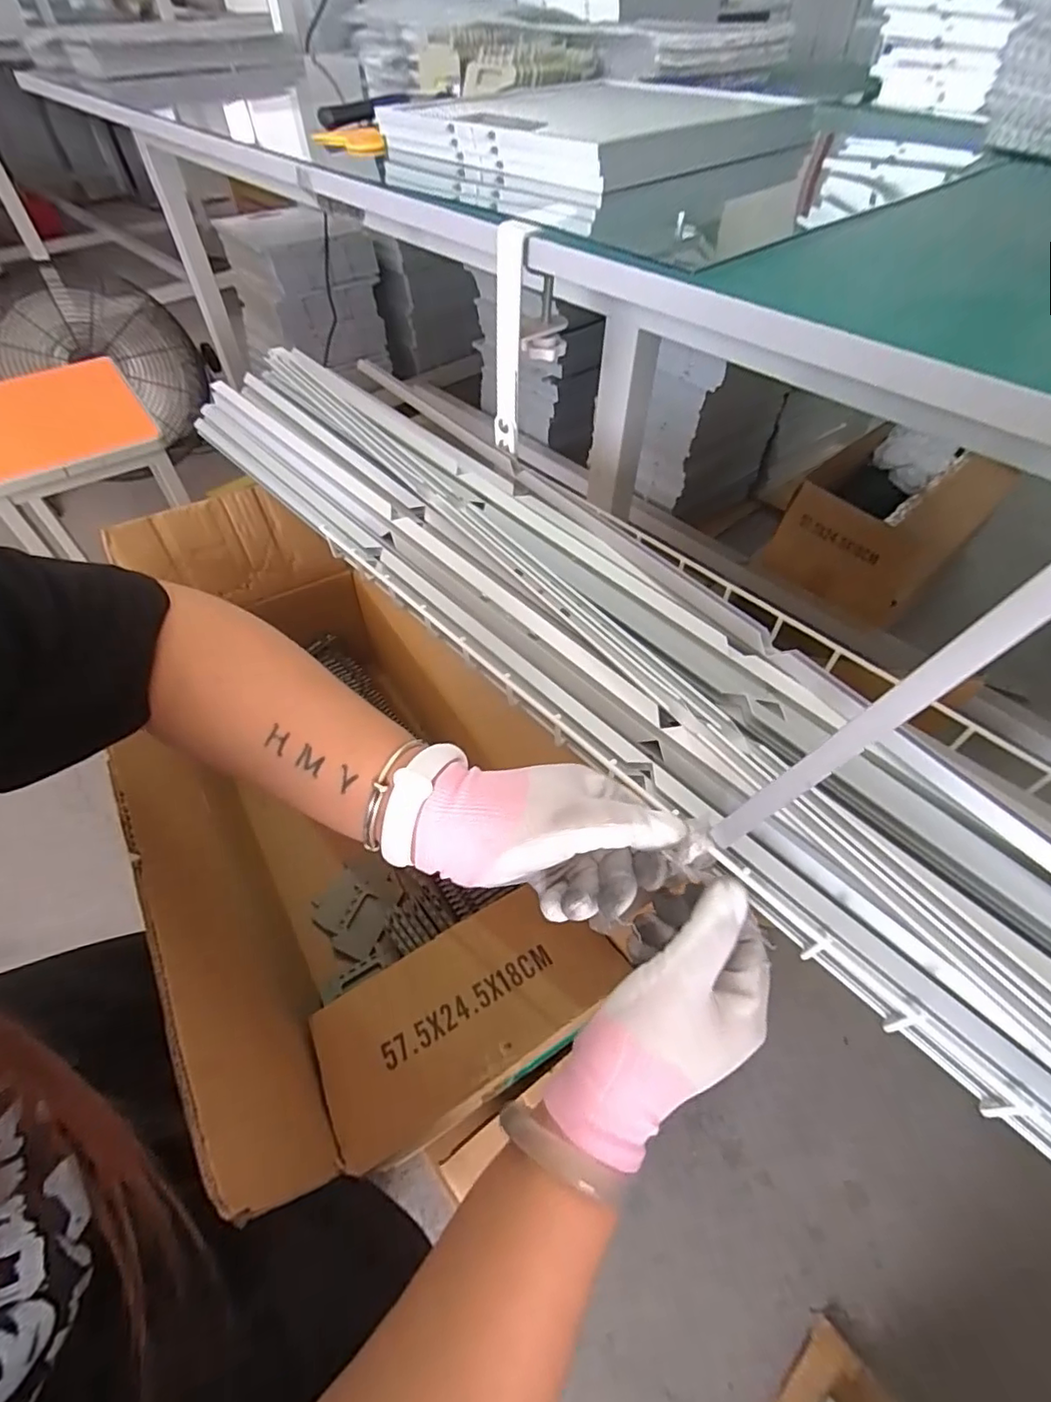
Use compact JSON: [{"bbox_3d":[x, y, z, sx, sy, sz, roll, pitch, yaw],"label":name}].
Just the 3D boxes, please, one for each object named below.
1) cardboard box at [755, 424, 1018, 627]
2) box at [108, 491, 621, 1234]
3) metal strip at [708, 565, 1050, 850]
[{"bbox_3d":[0.672,-0.349,1.083,0.249,0.166,0.392,38,61,26],"label":"cardboard box"},{"bbox_3d":[-0.198,0.091,0.600,0.269,0.308,0.624,-26,57,-19],"label":"box"},{"bbox_3d":[0.124,0.018,0.227,0.010,0.177,0.009,12,51,-13],"label":"metal strip"}]

